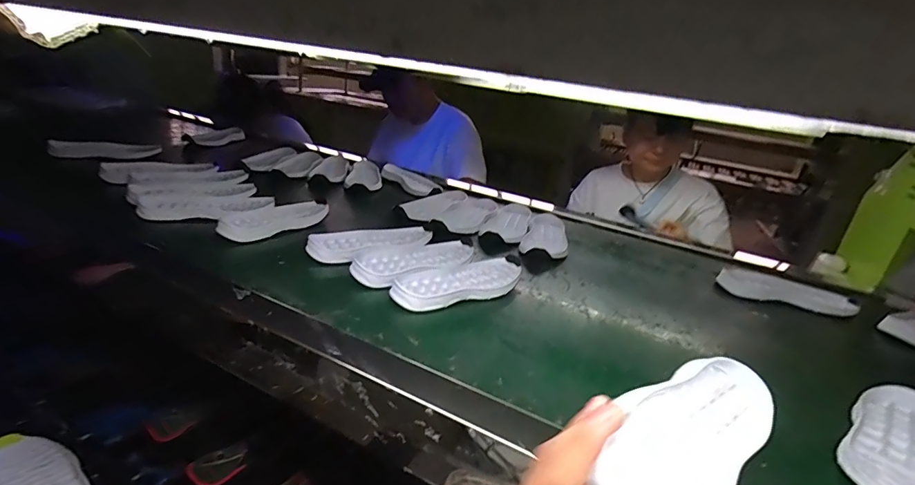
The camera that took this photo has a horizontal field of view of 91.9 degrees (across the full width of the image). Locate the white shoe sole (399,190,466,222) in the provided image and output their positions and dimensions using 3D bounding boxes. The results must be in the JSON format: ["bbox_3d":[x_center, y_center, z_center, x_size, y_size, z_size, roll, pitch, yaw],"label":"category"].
[{"bbox_3d":[-0.044,-0.077,0.890,0.072,0.017,0.194,17,25,24],"label":"white shoe sole"}]

